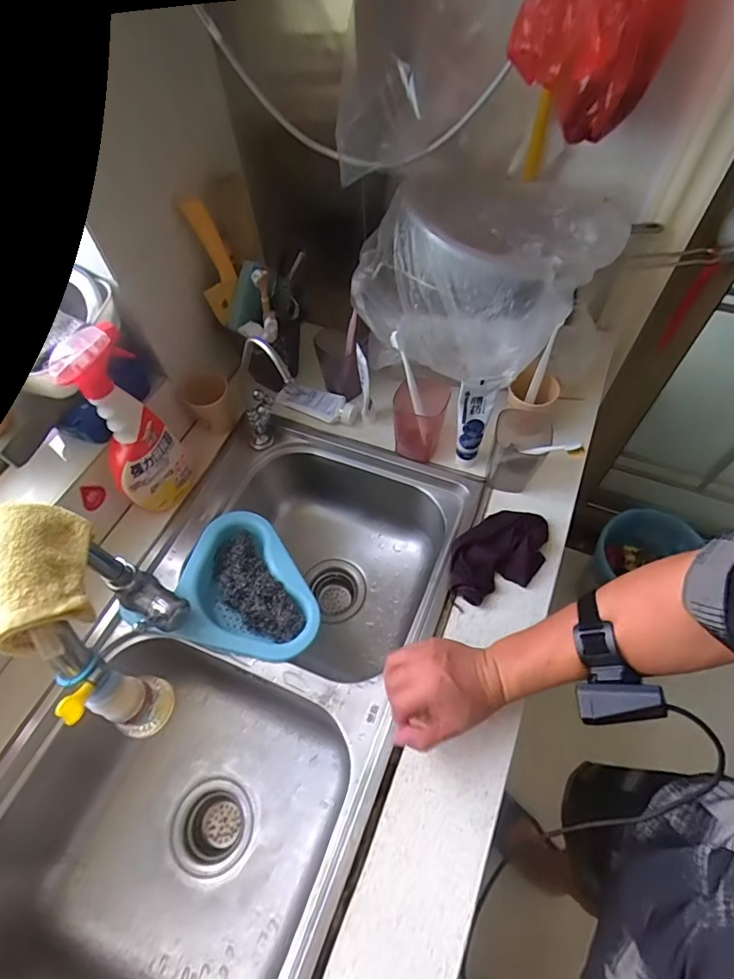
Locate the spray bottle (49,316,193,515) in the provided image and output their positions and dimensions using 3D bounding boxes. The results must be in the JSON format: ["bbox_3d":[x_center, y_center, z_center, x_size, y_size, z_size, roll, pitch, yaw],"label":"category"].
[{"bbox_3d":[-0.306,-0.074,0.627,0.100,0.263,0.065,-36,63,-18],"label":"spray bottle"}]

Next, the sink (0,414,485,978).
[{"bbox_3d":[-0.165,0.276,0.679,0.425,0.221,0.752,18,60,13],"label":"sink"}]

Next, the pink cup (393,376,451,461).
[{"bbox_3d":[0.080,-0.110,0.757,0.076,0.111,0.065,13,35,10],"label":"pink cup"}]

